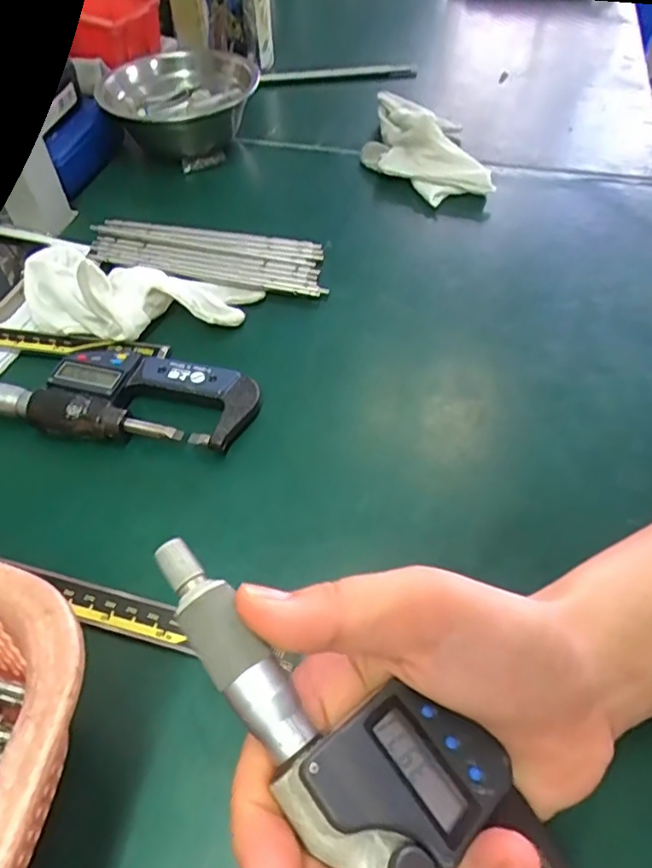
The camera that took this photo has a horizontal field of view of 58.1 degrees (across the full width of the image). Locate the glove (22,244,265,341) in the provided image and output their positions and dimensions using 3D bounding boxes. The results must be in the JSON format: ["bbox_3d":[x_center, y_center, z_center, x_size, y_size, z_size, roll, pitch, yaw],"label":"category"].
[{"bbox_3d":[-0.117,-0.088,0.353,0.135,0.022,0.063,8,52,8],"label":"glove"}]

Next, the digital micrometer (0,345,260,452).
[{"bbox_3d":[-0.125,-0.026,0.317,0.171,0.018,0.061,12,53,11],"label":"digital micrometer"}]

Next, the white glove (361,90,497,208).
[{"bbox_3d":[0.072,-0.238,0.470,0.088,0.042,0.154,-5,52,-3],"label":"white glove"}]

